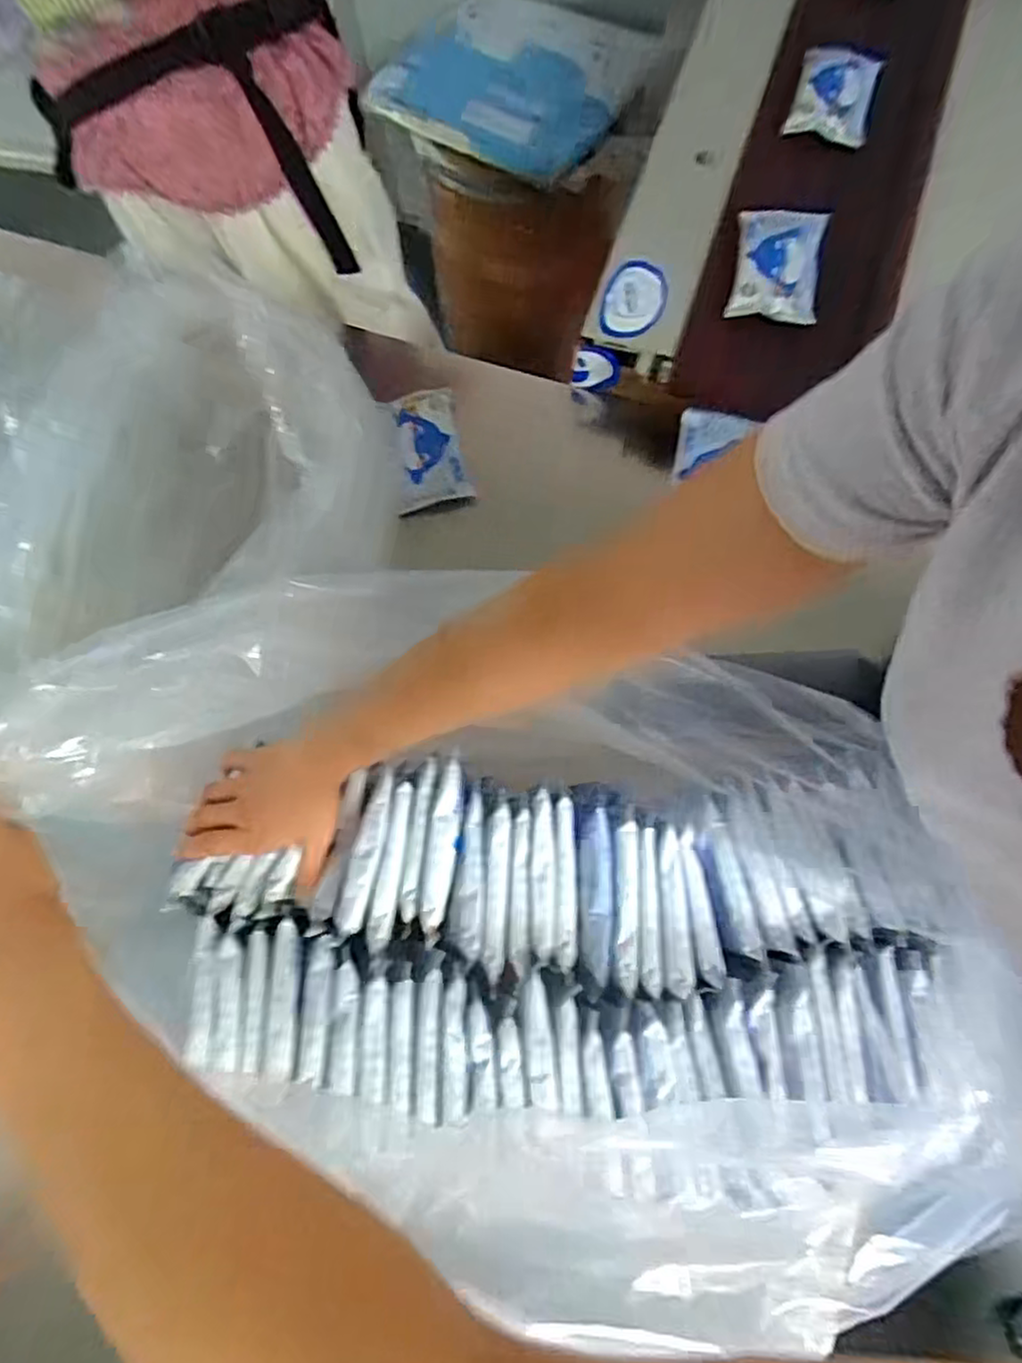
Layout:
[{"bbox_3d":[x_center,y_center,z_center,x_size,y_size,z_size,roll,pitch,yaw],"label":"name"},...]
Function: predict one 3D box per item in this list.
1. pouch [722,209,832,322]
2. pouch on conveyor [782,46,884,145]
[{"bbox_3d":[0.281,-0.442,0.712,0.090,0.015,0.142,11,76,4],"label":"pouch"},{"bbox_3d":[0.373,-0.678,0.777,0.087,0.013,0.144,17,76,6],"label":"pouch on conveyor"}]

